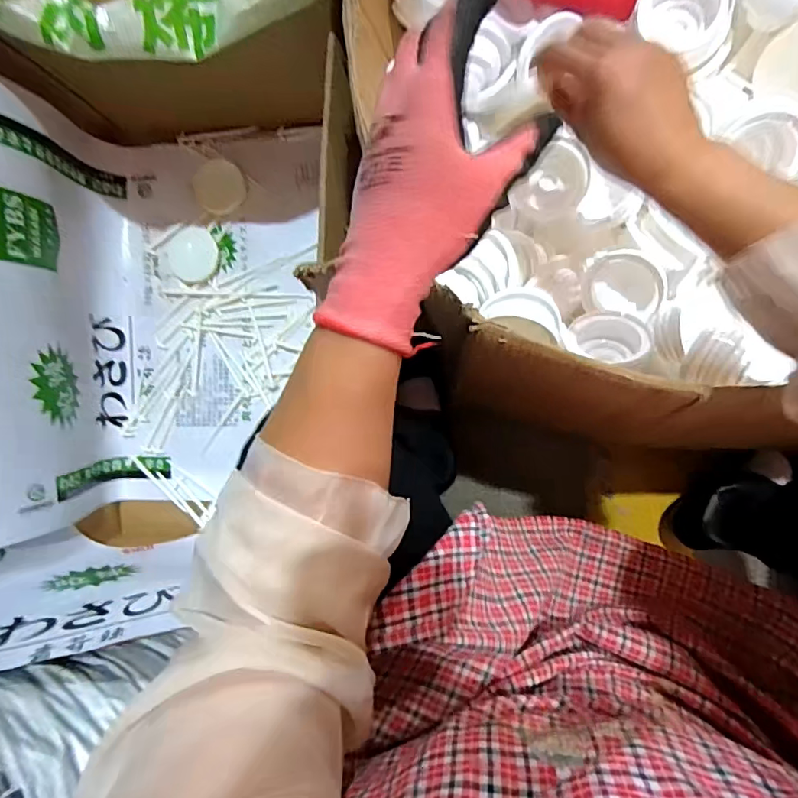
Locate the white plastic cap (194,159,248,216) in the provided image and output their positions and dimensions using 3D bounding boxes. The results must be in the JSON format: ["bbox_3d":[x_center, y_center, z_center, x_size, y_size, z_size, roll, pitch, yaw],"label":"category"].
[{"bbox_3d":[-0.275,-0.324,0.769,0.079,0.017,0.076,-2,110,-1],"label":"white plastic cap"}]

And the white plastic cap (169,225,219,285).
[{"bbox_3d":[-0.325,-0.229,0.795,0.078,0.016,0.086,6,92,7],"label":"white plastic cap"}]

